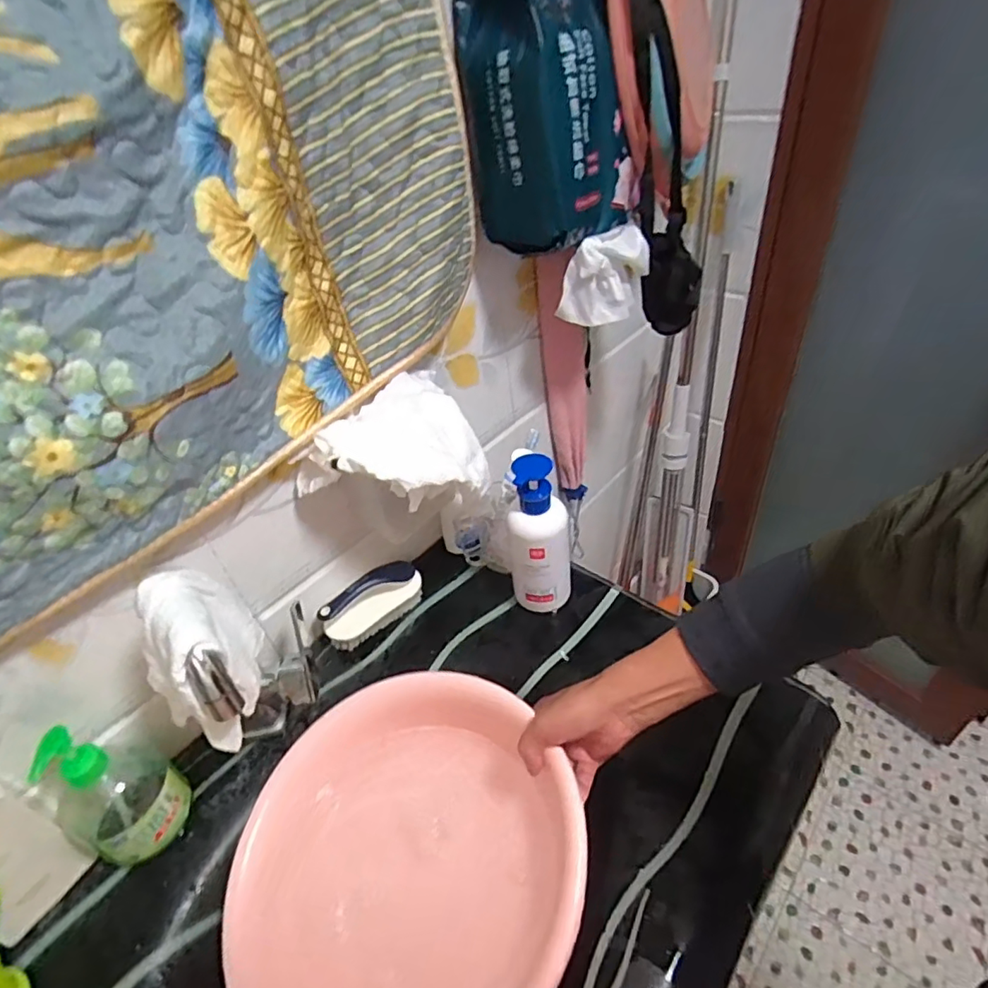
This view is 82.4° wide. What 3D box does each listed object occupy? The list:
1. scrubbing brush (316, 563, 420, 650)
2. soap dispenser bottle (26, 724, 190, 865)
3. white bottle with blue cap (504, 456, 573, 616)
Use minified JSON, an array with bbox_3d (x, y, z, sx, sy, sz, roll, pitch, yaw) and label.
[{"bbox_3d":[-0.149,0.135,0.701,0.127,0.064,0.042,-35,47,-28],"label":"scrubbing brush"},{"bbox_3d":[-0.349,0.265,0.510,0.091,0.165,0.085,16,46,26],"label":"soap dispenser bottle"},{"bbox_3d":[0.055,0.055,0.657,0.073,0.209,0.057,-13,41,-7],"label":"white bottle with blue cap"}]

